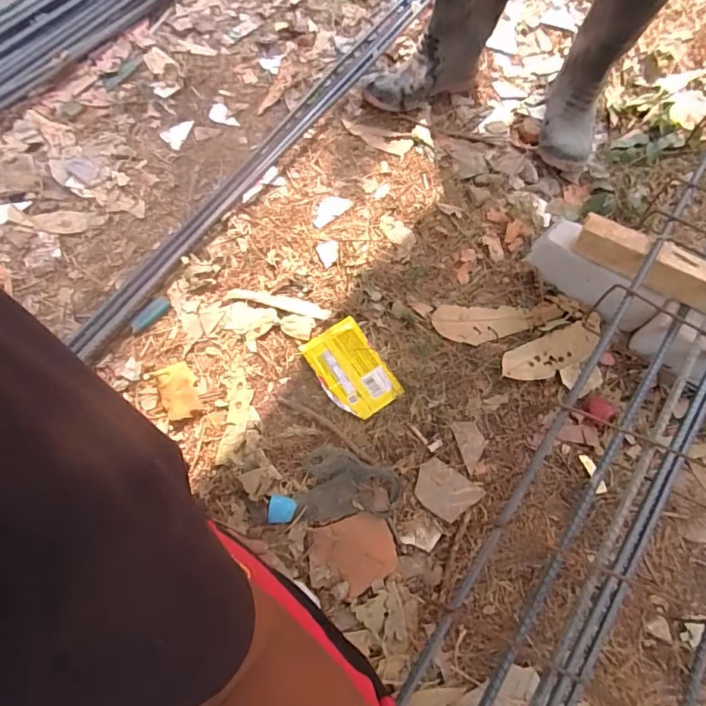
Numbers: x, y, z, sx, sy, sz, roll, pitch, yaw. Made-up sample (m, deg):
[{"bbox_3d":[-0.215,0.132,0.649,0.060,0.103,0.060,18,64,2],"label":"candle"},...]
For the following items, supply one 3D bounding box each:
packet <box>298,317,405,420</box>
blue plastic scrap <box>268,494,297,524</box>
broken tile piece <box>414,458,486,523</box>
[{"bbox_3d":[-0.003,0.024,0.737,0.098,0.016,0.146,-30,73,-18],"label":"packet"},{"bbox_3d":[-0.094,0.207,0.646,0.035,0.026,0.035,8,66,-3],"label":"blue plastic scrap"},{"bbox_3d":[0.129,0.192,0.679,0.086,0.004,0.064,33,67,8],"label":"broken tile piece"}]

